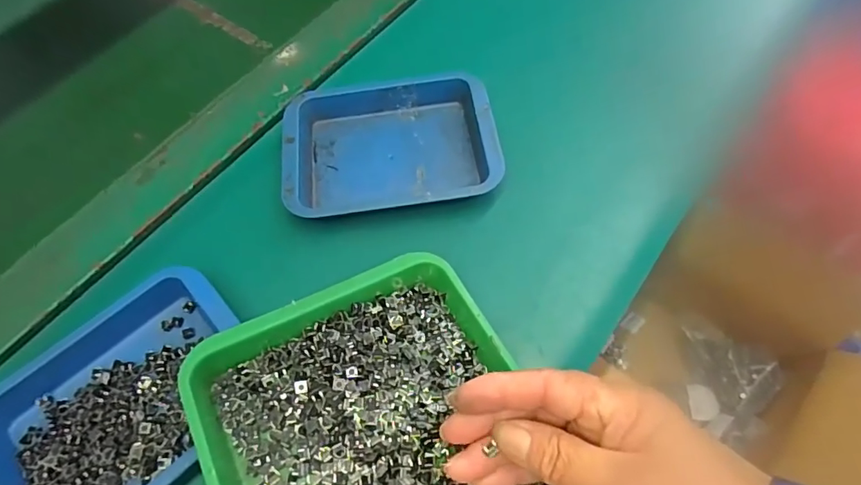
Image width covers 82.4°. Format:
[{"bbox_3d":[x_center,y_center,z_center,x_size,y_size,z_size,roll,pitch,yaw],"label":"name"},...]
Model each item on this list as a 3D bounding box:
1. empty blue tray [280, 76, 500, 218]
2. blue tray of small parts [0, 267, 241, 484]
[{"bbox_3d":[-0.030,-0.074,0.377,0.156,0.030,0.121,-5,62,0],"label":"empty blue tray"},{"bbox_3d":[-0.184,0.093,0.291,0.153,0.026,0.124,-40,68,-17],"label":"blue tray of small parts"}]

